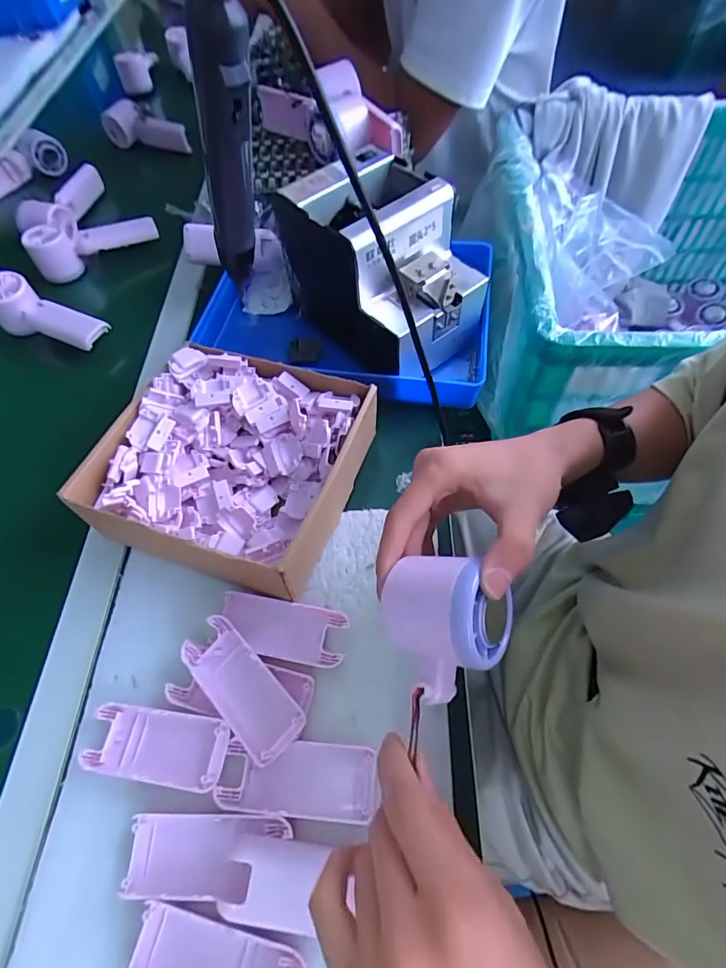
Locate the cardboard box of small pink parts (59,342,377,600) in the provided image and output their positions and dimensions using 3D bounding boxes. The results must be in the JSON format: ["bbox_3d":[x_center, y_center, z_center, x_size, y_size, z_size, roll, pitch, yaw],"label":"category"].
[{"bbox_3d":[-0.107,-0.021,0.414,0.209,0.072,0.192,14,62,11],"label":"cardboard box of small pink parts"}]

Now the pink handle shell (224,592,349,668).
[{"bbox_3d":[-0.063,0.115,0.368,0.098,0.016,0.045,8,61,8],"label":"pink handle shell"}]

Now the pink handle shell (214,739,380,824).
[{"bbox_3d":[-0.043,0.200,0.317,0.103,0.018,0.043,2,61,5],"label":"pink handle shell"}]

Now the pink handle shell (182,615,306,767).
[{"bbox_3d":[-0.087,0.146,0.336,0.041,0.019,0.104,-42,66,-18],"label":"pink handle shell"}]

